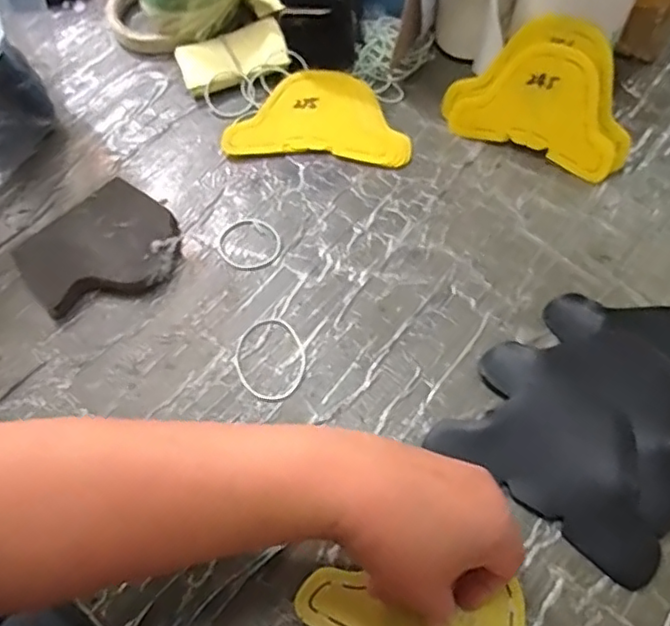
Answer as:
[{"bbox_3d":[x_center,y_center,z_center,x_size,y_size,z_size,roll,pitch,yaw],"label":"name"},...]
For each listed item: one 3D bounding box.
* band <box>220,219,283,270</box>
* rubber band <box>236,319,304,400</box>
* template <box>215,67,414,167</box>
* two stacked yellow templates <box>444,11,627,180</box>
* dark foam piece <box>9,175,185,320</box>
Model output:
[{"bbox_3d":[-0.065,-0.053,0.469,0.045,0.004,0.047,-2,63,3],"label":"band"},{"bbox_3d":[-0.044,0.031,0.421,0.046,0.004,0.060,-23,64,-8],"label":"rubber band"},{"bbox_3d":[-0.012,-0.167,0.520,0.149,0.012,0.091,4,63,6],"label":"template"},{"bbox_3d":[0.162,-0.170,0.472,0.142,0.100,0.009,25,36,15],"label":"two stacked yellow templates"},{"bbox_3d":[-0.171,-0.044,0.455,0.107,0.022,0.089,-39,67,-15],"label":"dark foam piece"}]

